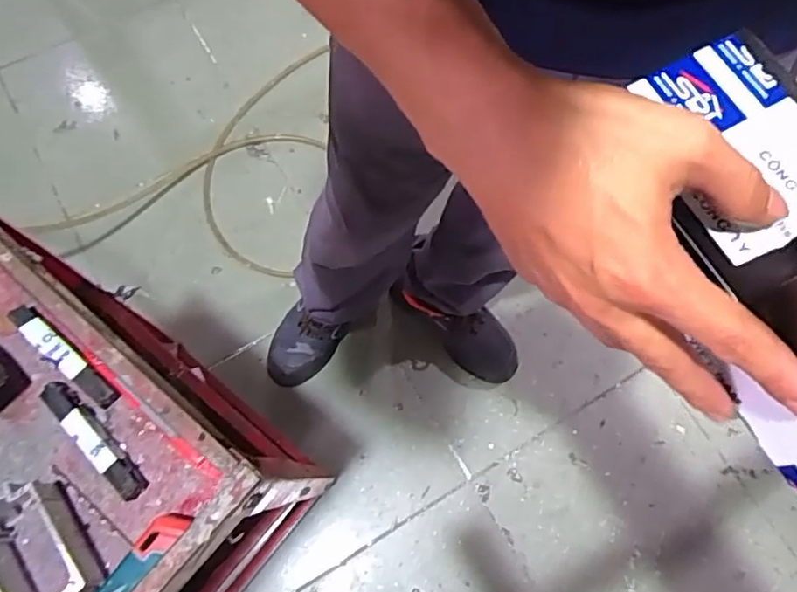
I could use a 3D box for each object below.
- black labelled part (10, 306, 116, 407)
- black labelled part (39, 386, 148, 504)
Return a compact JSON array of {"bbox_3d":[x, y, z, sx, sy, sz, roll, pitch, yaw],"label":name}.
[{"bbox_3d":[-0.236,0.043,0.435,0.093,0.021,0.018,39,74,11],"label":"black labelled part"},{"bbox_3d":[-0.207,0.097,0.418,0.018,0.013,0.097,-42,77,-15],"label":"black labelled part"}]

